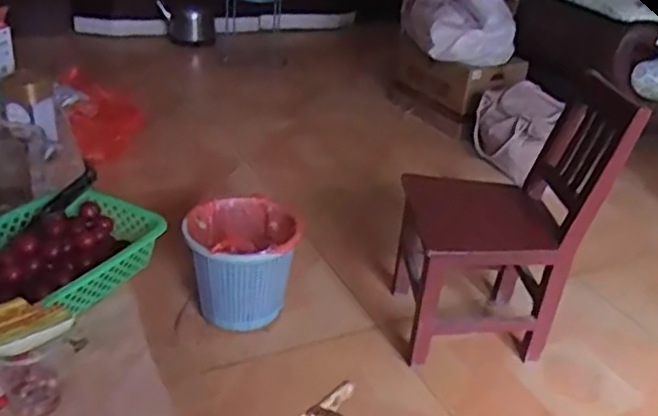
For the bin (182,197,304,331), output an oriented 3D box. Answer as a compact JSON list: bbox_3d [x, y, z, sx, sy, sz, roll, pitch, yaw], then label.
[{"bbox_3d":[-0.194,0.128,1.430,0.236,0.220,0.231,0,30,-9],"label":"bin"}]

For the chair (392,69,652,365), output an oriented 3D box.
[{"bbox_3d":[0.354,0.016,1.365,0.341,0.549,0.309,3,30,-4],"label":"chair"}]

